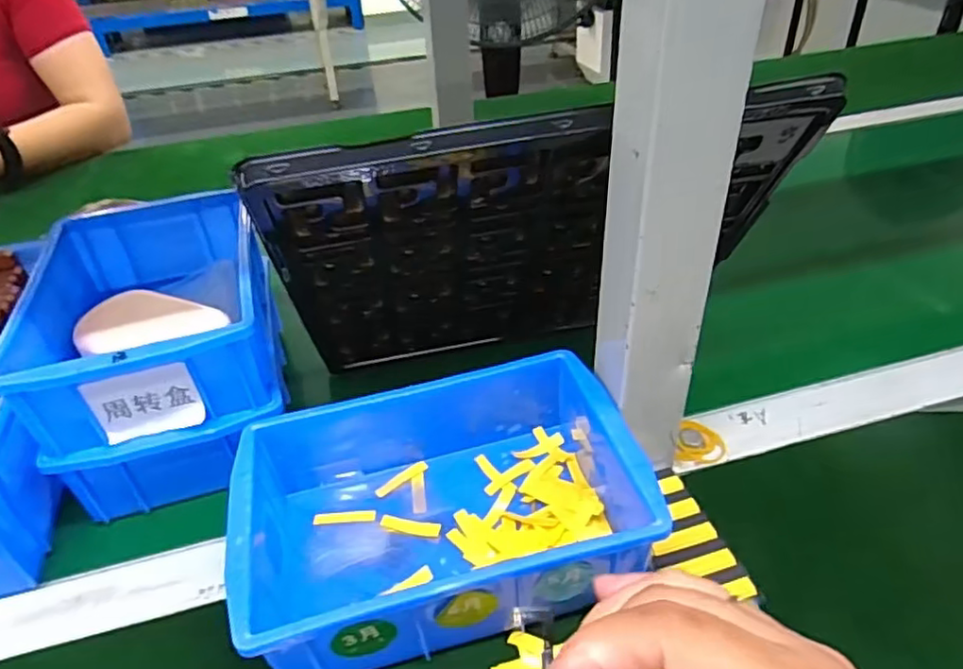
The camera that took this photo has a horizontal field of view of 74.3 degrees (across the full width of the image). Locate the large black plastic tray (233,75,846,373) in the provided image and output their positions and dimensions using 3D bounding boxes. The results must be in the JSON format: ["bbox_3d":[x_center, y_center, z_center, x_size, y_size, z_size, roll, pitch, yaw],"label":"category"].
[{"bbox_3d":[0.029,-0.046,0.395,0.284,0.242,0.015,-10,67,-7],"label":"large black plastic tray"}]

